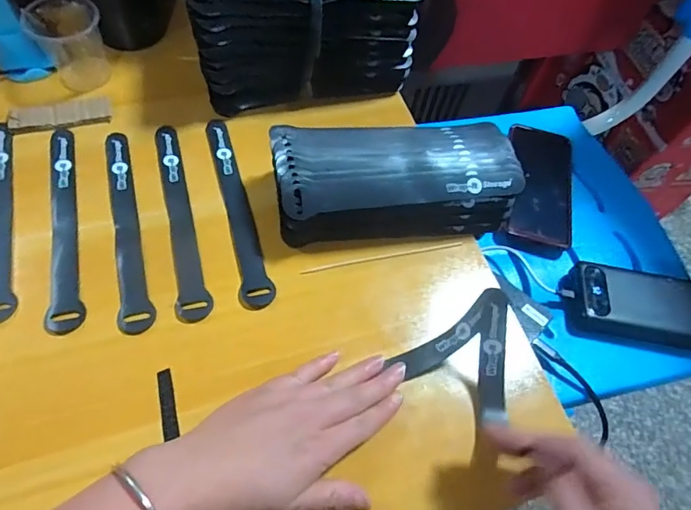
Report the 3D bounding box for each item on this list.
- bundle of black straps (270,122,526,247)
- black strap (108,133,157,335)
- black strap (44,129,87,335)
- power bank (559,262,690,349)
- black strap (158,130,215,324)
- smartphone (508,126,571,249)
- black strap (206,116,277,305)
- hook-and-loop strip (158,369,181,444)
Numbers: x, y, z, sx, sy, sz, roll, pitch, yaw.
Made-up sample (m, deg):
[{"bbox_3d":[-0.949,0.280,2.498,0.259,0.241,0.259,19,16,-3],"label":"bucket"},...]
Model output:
[{"bbox_3d":[0.044,-0.068,0.412,0.209,0.053,0.096,-6,62,-9],"label":"bundle of black straps"},{"bbox_3d":[-0.182,-0.029,0.394,0.025,0.004,0.199,-12,63,-12],"label":"black strap"},{"bbox_3d":[-0.237,-0.028,0.395,0.026,0.004,0.201,-14,63,-13],"label":"black strap"},{"bbox_3d":[0.319,0.053,0.494,0.168,0.031,0.079,7,61,-2],"label":"power bank"},{"bbox_3d":[-0.140,-0.037,0.403,0.026,0.004,0.203,-11,63,-12],"label":"black strap"},{"bbox_3d":[0.239,-0.089,0.581,0.078,0.009,0.167,12,62,8],"label":"smartphone"},{"bbox_3d":[-0.097,-0.045,0.414,0.024,0.004,0.203,-14,63,-13],"label":"black strap"},{"bbox_3d":[-0.125,0.104,0.333,0.010,0.004,0.046,-12,63,-12],"label":"hook-and-loop strip"}]

